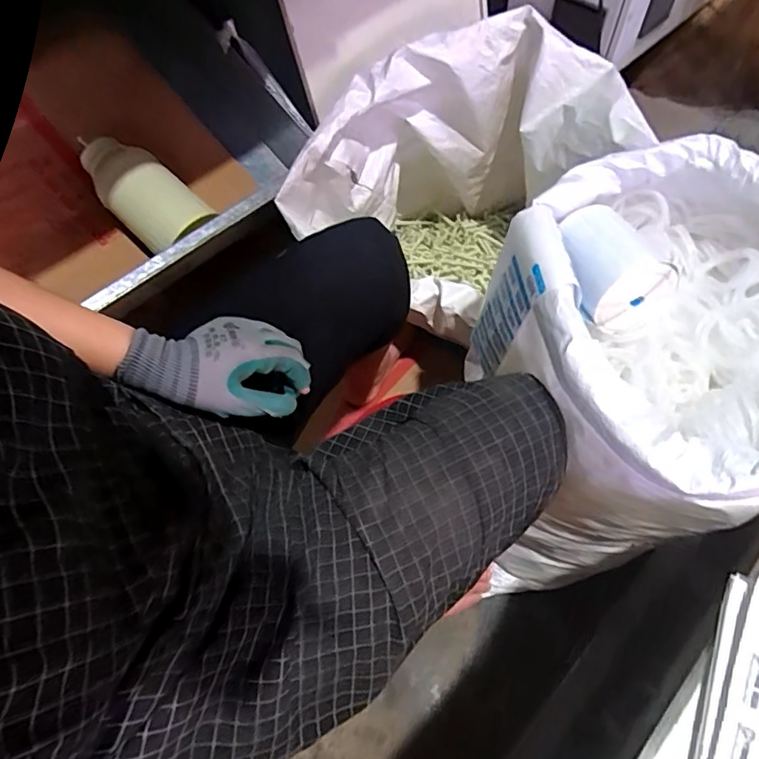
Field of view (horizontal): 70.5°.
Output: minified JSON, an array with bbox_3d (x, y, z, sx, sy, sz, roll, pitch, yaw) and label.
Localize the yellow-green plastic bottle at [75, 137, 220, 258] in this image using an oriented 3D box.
[{"bbox_3d":[-0.437,-0.343,0.999,0.300,0.103,0.131,39,70,8],"label":"yellow-green plastic bottle"}]

